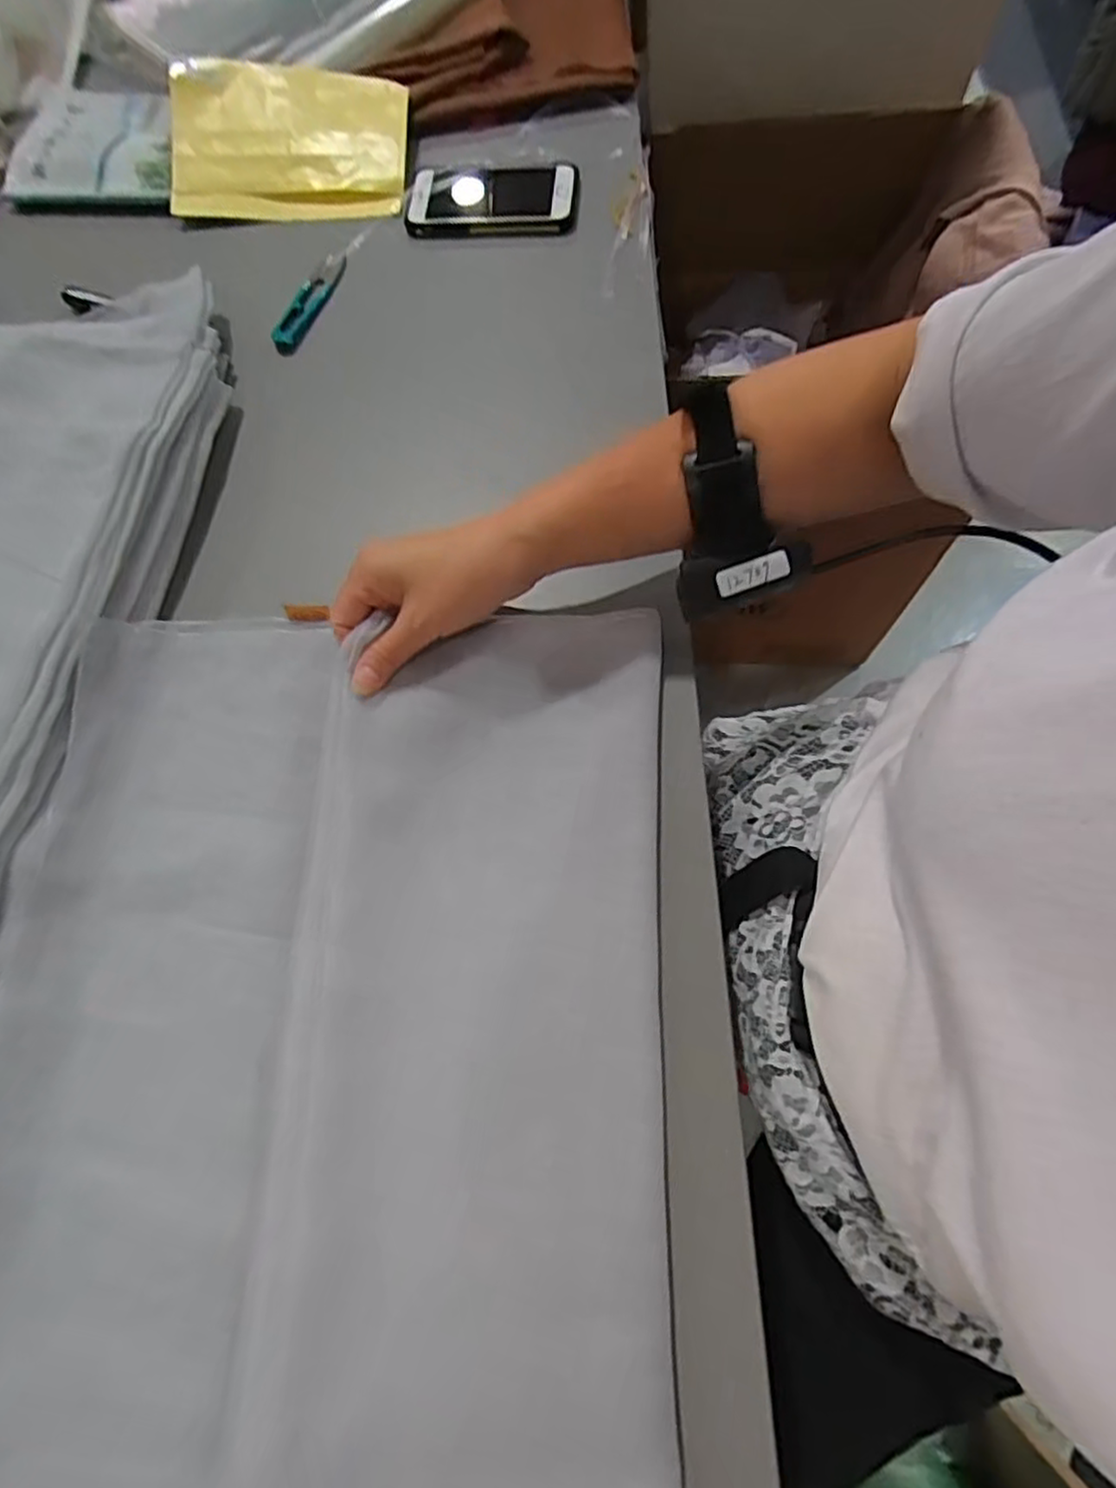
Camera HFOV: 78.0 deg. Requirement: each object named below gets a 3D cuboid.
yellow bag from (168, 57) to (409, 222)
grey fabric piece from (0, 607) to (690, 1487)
[{"bbox_3d":[-0.225,-0.500,0.571,0.192,0.015,0.120,3,93,0],"label":"yellow bag"},{"bbox_3d":[-0.117,0.184,0.350,0.338,0.043,0.549,0,71,2],"label":"grey fabric piece"}]

